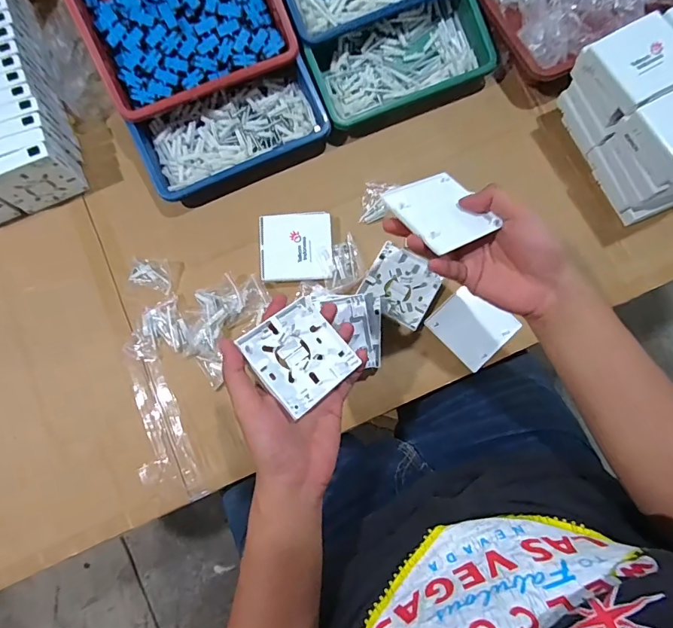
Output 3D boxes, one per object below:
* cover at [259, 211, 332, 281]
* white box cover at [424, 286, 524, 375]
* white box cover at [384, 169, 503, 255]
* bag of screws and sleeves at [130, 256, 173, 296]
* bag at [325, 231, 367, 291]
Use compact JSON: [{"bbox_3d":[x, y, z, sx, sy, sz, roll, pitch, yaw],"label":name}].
[{"bbox_3d":[-0.052,-0.086,0.540,0.090,0.009,0.086,-3,79,0],"label":"cover"},{"bbox_3d":[0.167,0.014,0.522,0.083,0.008,0.084,-42,82,-7],"label":"white box cover"},{"bbox_3d":[0.096,-0.098,0.395,0.087,0.006,0.083,-23,63,-26],"label":"white box cover"},{"bbox_3d":[-0.240,-0.051,0.552,0.057,0.014,0.041,10,79,2],"label":"bag of screws and sleeves"},{"bbox_3d":[0.005,-0.067,0.541,0.053,0.014,0.061,-20,80,-3],"label":"bag"}]

